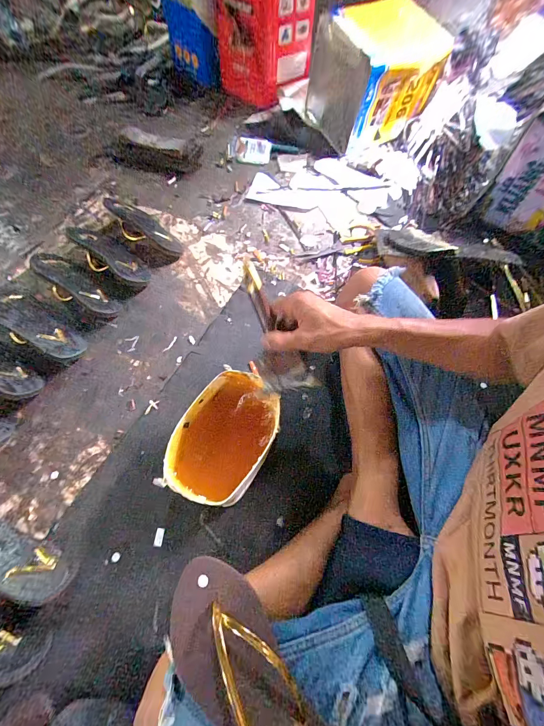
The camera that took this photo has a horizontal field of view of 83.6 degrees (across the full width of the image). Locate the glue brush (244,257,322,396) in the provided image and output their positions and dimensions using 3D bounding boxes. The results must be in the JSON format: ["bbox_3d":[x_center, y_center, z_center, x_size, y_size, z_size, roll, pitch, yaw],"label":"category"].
[{"bbox_3d":[0.003,-0.047,0.421,0.076,0.016,0.184,-13,100,13],"label":"glue brush"}]

